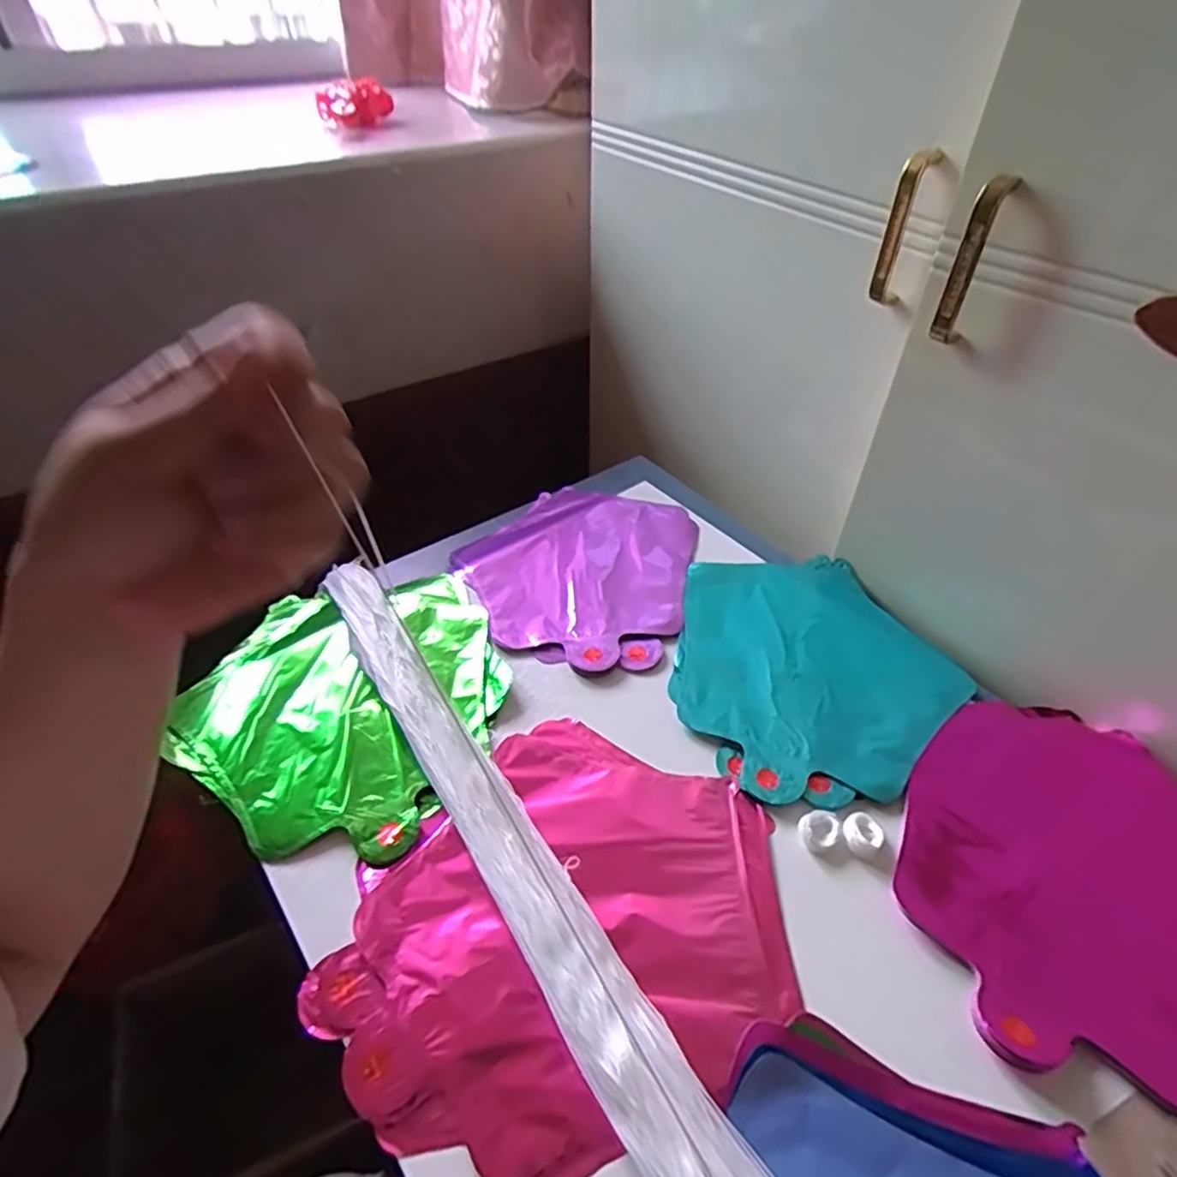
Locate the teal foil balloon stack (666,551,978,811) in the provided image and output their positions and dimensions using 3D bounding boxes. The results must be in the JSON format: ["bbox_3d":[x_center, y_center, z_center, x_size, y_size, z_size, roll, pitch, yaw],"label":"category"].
[{"bbox_3d":[0.172,0.058,0.550,0.226,0.022,0.240,-20,49,-19],"label":"teal foil balloon stack"}]

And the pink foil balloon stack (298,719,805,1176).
[{"bbox_3d":[-0.016,0.192,0.399,0.268,0.008,0.222,-26,51,-23],"label":"pink foil balloon stack"}]

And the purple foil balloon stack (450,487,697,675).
[{"bbox_3d":[-0.013,-0.021,0.630,0.211,0.023,0.232,14,47,14],"label":"purple foil balloon stack"}]

